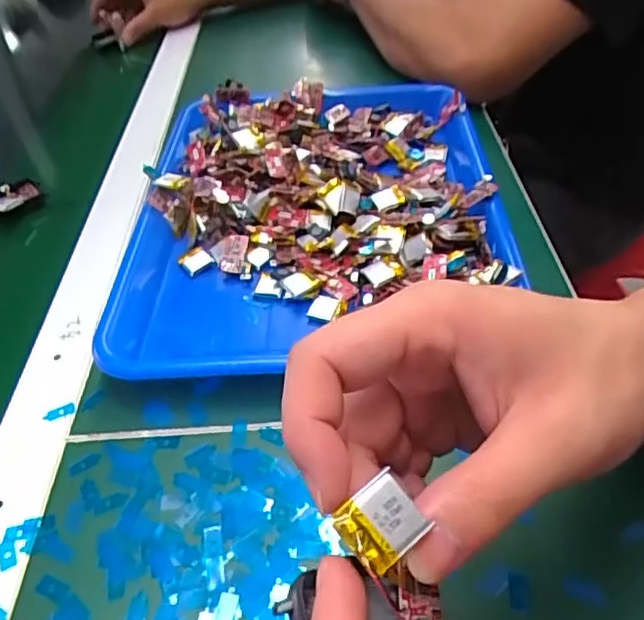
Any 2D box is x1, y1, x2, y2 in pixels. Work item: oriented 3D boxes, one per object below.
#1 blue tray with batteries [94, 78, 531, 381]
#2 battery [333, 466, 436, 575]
[{"bbox_3d":[-0.007,-0.079,0.449,0.266,0.042,0.328,-3,43,3],"label":"blue tray with batteries"},{"bbox_3d":[0.016,0.056,0.161,0.021,0.004,0.017,-35,73,-25],"label":"battery"}]

